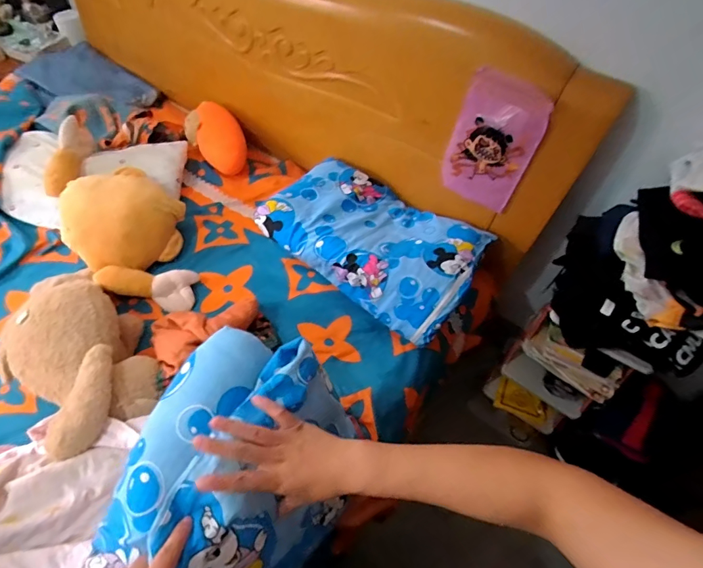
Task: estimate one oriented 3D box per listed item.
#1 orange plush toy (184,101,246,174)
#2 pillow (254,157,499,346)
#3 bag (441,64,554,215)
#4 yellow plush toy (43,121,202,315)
[{"bbox_3d":[-0.425,-0.480,1.298,0.151,0.121,0.253,-32,64,-26],"label":"orange plush toy"},{"bbox_3d":[0.061,-0.124,1.076,0.538,0.117,0.345,33,57,16],"label":"pillow"},{"bbox_3d":[0.321,-0.312,0.939,0.189,0.318,0.044,26,55,11],"label":"bag"},{"bbox_3d":[-0.628,-0.196,1.091,0.283,0.113,0.654,-34,77,-23],"label":"yellow plush toy"}]

